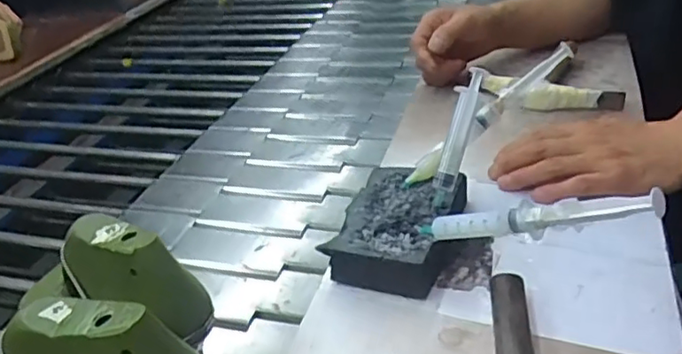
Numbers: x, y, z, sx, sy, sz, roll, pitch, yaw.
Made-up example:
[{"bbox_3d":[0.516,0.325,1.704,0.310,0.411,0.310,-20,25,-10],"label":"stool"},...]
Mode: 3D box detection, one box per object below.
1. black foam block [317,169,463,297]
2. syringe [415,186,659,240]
[{"bbox_3d":[0.051,0.038,0.496,0.085,0.037,0.131,8,34,23],"label":"black foam block"},{"bbox_3d":[0.115,0.028,0.392,0.172,0.020,0.012,-12,19,48],"label":"syringe"}]

